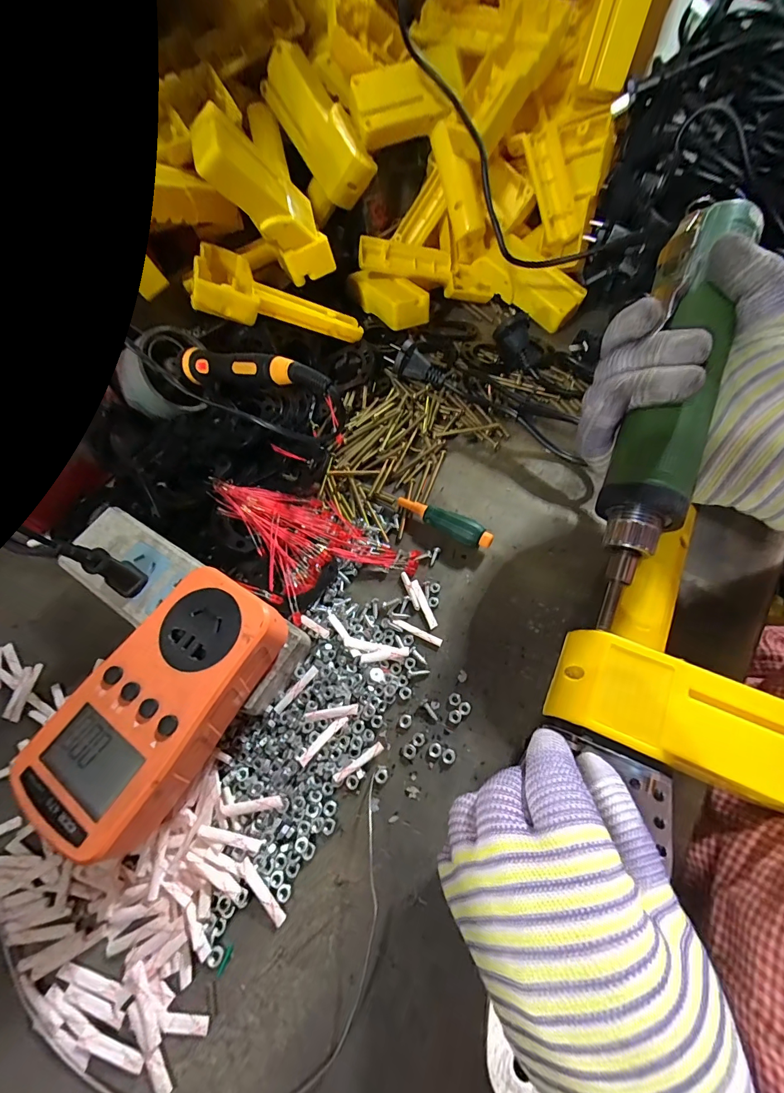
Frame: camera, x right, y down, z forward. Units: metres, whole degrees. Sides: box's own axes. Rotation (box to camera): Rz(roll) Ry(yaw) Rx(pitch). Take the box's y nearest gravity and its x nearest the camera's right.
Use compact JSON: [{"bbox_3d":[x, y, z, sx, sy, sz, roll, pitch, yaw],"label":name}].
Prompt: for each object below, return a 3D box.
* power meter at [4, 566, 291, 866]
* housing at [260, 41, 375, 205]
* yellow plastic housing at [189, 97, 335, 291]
[{"bbox_3d":[-0.113,0.073,0.196,0.070,0.027,0.123,23,63,16],"label":"power meter"},{"bbox_3d":[-0.068,-0.382,0.368,0.114,0.048,0.031,47,66,-16],"label":"housing"},{"bbox_3d":[-0.102,-0.283,0.332,0.044,0.125,0.057,-30,55,25],"label":"yellow plastic housing"}]

